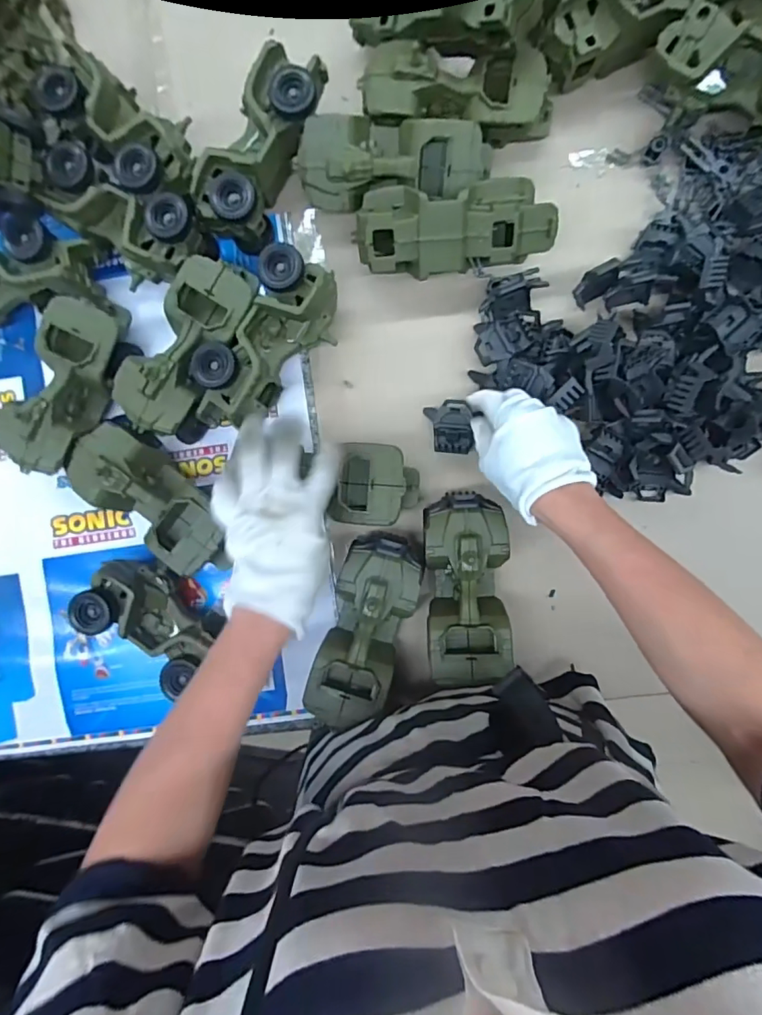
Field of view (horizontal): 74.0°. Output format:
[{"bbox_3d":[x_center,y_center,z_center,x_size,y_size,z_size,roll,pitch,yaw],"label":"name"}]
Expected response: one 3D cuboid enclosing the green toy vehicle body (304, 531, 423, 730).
[{"bbox_3d":[-0.014,0.121,0.513,0.076,0.076,0.184,16,91,4],"label":"green toy vehicle body"}]

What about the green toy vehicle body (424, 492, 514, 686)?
[{"bbox_3d":[0.085,0.077,0.506,0.078,0.077,0.177,-2,90,4],"label":"green toy vehicle body"}]

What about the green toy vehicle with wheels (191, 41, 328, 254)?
[{"bbox_3d":[-0.115,-0.365,0.516,0.071,0.075,0.194,30,92,4],"label":"green toy vehicle with wheels"}]

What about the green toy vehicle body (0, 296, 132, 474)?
[{"bbox_3d":[-0.310,-0.121,0.513,0.081,0.076,0.181,19,92,4],"label":"green toy vehicle body"}]

